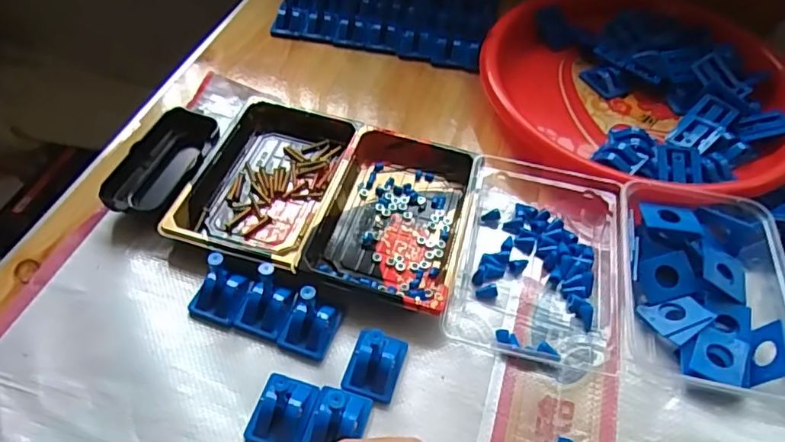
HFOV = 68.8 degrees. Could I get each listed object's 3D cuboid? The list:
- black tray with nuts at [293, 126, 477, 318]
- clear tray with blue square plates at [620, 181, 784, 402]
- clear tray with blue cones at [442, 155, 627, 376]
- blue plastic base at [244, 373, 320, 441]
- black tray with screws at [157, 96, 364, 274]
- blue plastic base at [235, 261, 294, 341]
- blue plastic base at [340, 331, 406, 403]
[{"bbox_3d":[0.002,-0.007,0.449,0.104,0.022,0.163,12,52,6],"label":"black tray with nuts"},{"bbox_3d":[0.225,0.045,0.411,0.117,0.034,0.157,9,51,4],"label":"clear tray with blue square plates"},{"bbox_3d":[0.113,0.019,0.432,0.121,0.031,0.173,11,52,5],"label":"clear tray with blue cones"},{"bbox_3d":[-0.067,0.116,0.351,0.035,0.023,0.041,14,52,7],"label":"blue plastic base"},{"bbox_3d":[-0.099,-0.033,0.462,0.109,0.024,0.163,15,52,9],"label":"black tray with screws"},{"bbox_3d":[-0.087,0.053,0.383,0.032,0.042,0.033,17,52,10],"label":"blue plastic base"},{"bbox_3d":[-0.011,0.092,0.376,0.033,0.020,0.044,16,52,9],"label":"blue plastic base"}]

